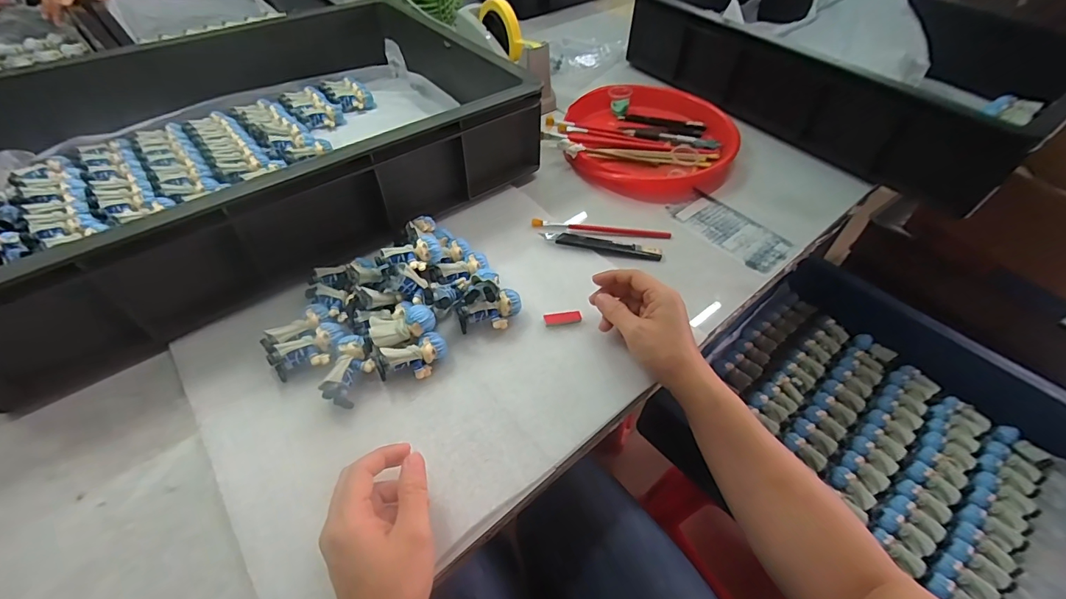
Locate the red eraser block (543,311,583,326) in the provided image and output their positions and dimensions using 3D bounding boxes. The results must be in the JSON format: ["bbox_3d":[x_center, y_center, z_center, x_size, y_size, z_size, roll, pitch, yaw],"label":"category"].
[{"bbox_3d":[0.030,0.019,0.449,0.037,0.004,0.013,-9,50,-9],"label":"red eraser block"}]

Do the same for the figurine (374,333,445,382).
[{"bbox_3d":[-0.105,0.053,0.396,0.060,0.031,0.027,-23,54,-20],"label":"figurine"}]

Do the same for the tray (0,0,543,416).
[{"bbox_3d":[-0.362,-0.215,0.551,0.569,0.108,0.485,-35,59,-27],"label":"tray"}]

